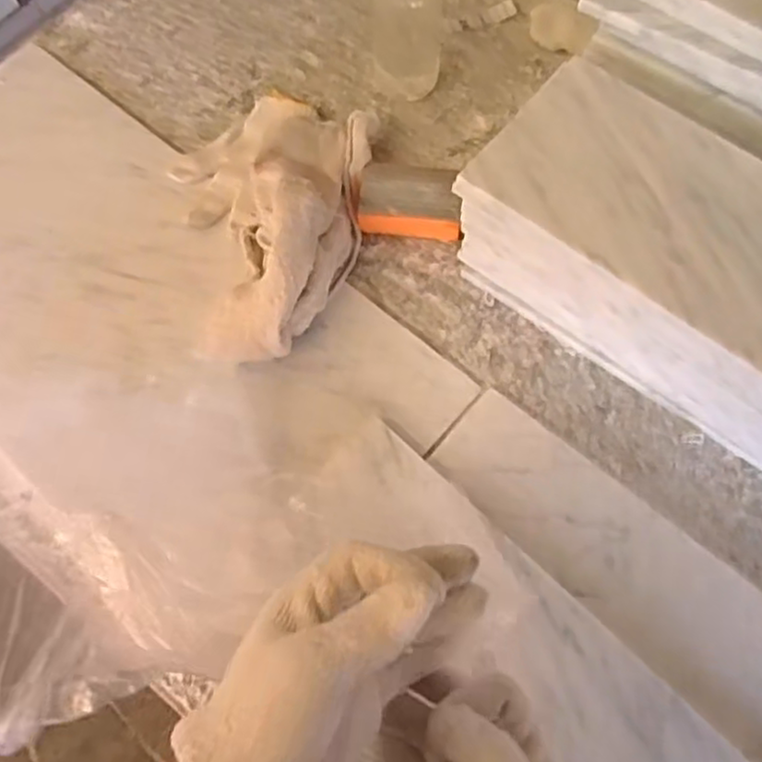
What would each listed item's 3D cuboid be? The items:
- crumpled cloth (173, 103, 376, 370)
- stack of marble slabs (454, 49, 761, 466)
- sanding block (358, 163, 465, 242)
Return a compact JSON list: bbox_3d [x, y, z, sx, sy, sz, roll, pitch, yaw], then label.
[{"bbox_3d":[-0.108,-0.159,0.629,0.172,0.088,0.286,7,67,4],"label":"crumpled cloth"},{"bbox_3d":[0.294,-0.054,0.549,0.449,0.148,0.191,36,73,16],"label":"stack of marble slabs"},{"bbox_3d":[0.028,-0.166,0.661,0.093,0.046,0.058,8,67,4],"label":"sanding block"}]

